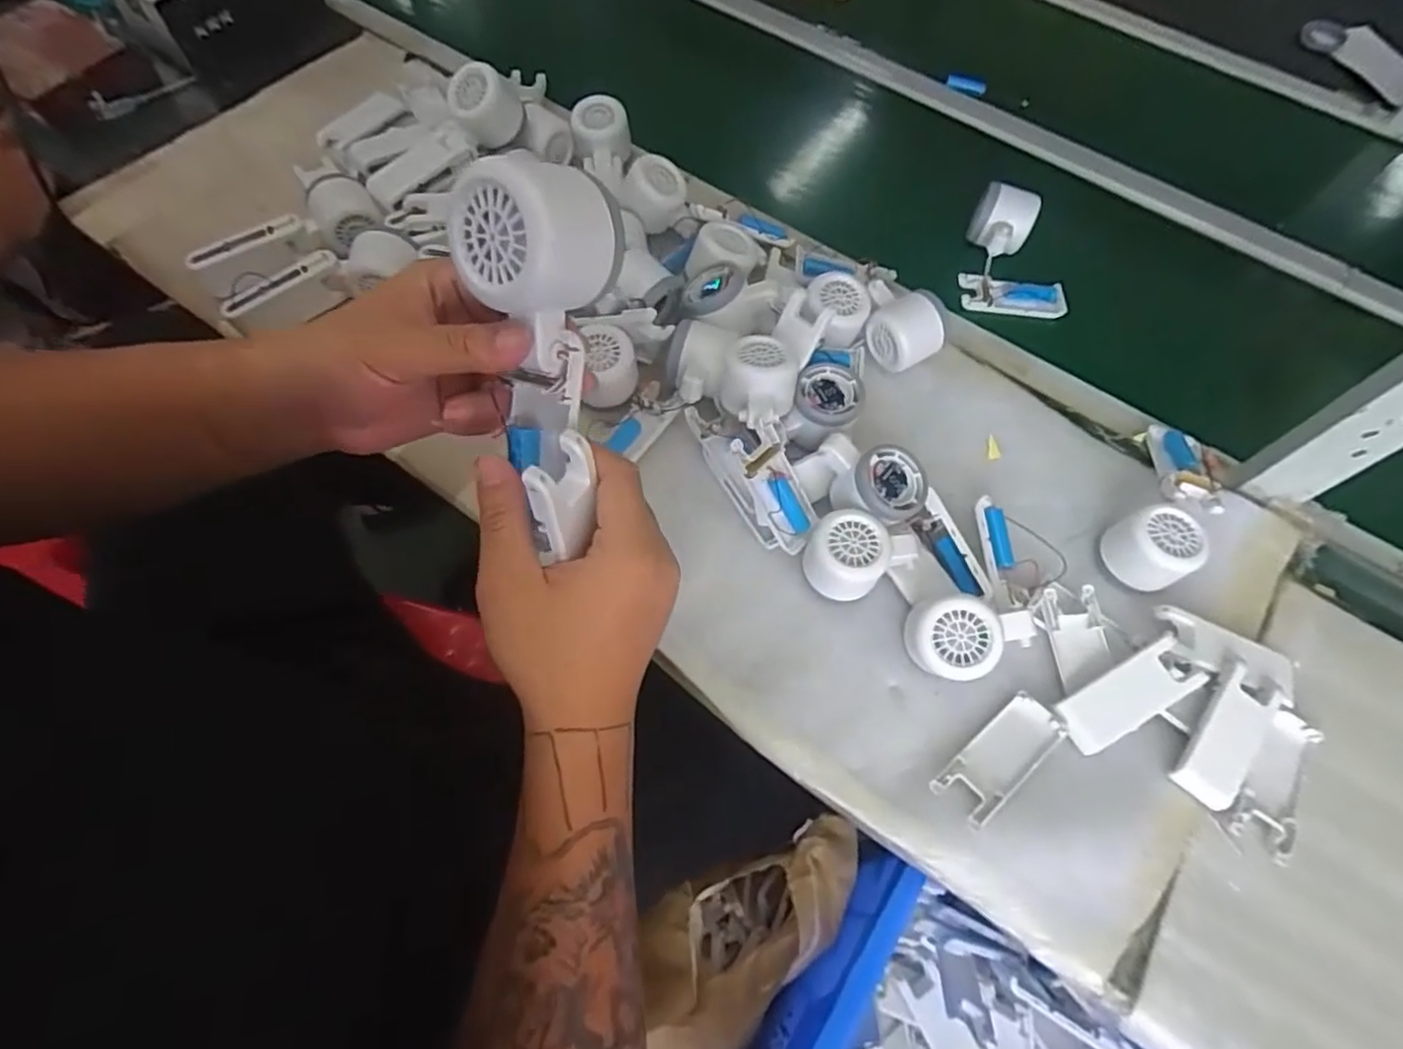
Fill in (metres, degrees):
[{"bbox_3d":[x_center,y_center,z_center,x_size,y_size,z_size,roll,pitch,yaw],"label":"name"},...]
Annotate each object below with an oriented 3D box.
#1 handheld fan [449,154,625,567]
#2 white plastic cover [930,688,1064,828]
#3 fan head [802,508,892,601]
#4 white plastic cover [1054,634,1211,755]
[{"bbox_3d":[-0.068,-0.070,0.291,0.066,0.161,0.056,-3,18,-5],"label":"handheld fan"},{"bbox_3d":[0.204,0.158,0.440,0.102,0.013,0.039,-35,70,-19],"label":"white plastic cover"},{"bbox_3d":[0.106,0.024,0.487,0.059,0.051,0.059,1,63,-3],"label":"fan head"},{"bbox_3d":[0.299,0.120,0.454,0.100,0.008,0.040,-30,68,-3],"label":"white plastic cover"}]

